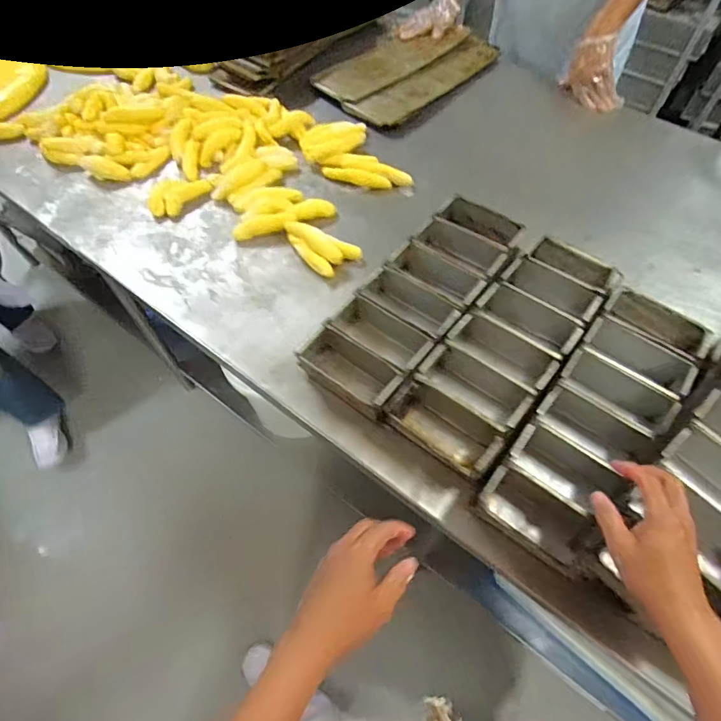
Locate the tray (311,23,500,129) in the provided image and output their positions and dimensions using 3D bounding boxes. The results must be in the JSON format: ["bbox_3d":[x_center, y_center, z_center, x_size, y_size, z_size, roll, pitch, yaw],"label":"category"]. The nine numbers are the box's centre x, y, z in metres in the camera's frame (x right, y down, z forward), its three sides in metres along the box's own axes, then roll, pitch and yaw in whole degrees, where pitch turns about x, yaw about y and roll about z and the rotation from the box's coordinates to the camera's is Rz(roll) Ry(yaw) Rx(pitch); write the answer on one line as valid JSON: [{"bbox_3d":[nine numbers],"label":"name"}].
[{"bbox_3d":[0.130,-0.756,1.180,0.271,0.039,0.477,40,68,20],"label":"tray"}]

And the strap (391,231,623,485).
[{"bbox_3d":[0.242,-0.031,0.756,0.167,0.072,0.445,36,66,19],"label":"strap"}]

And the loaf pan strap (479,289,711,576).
[{"bbox_3d":[0.364,0.073,0.702,0.162,0.077,0.434,38,69,20],"label":"loaf pan strap"}]

